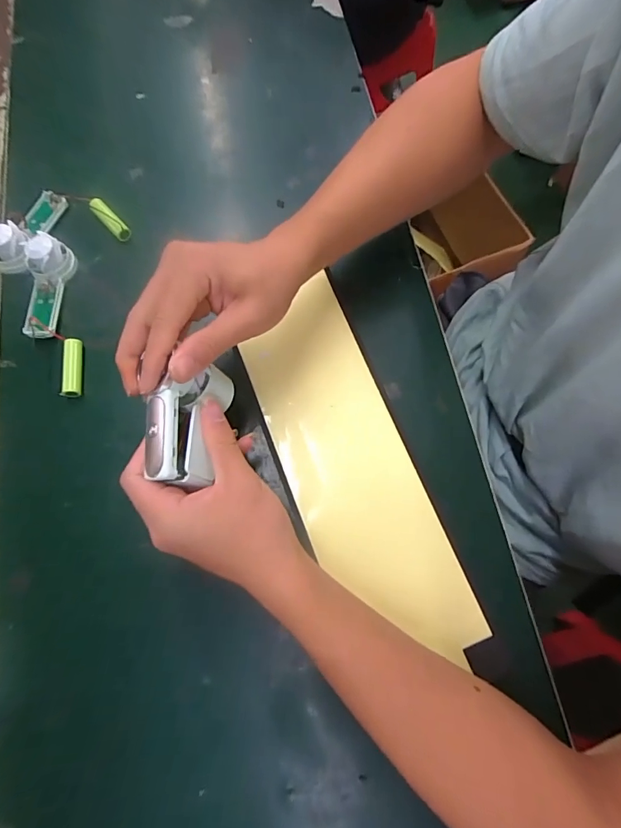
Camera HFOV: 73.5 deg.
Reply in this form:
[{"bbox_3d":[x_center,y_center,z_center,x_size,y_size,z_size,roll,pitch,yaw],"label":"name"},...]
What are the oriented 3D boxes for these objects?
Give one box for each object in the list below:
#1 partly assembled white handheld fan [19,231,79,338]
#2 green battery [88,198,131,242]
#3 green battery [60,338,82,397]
[{"bbox_3d":[-0.240,-0.116,0.376,0.033,0.039,0.092,-1,74,0],"label":"partly assembled white handheld fan"},{"bbox_3d":[-0.197,-0.191,0.408,0.014,0.015,0.051,-42,78,-11],"label":"green battery"},{"bbox_3d":[-0.207,-0.040,0.366,0.014,0.015,0.053,-6,74,-2],"label":"green battery"}]

